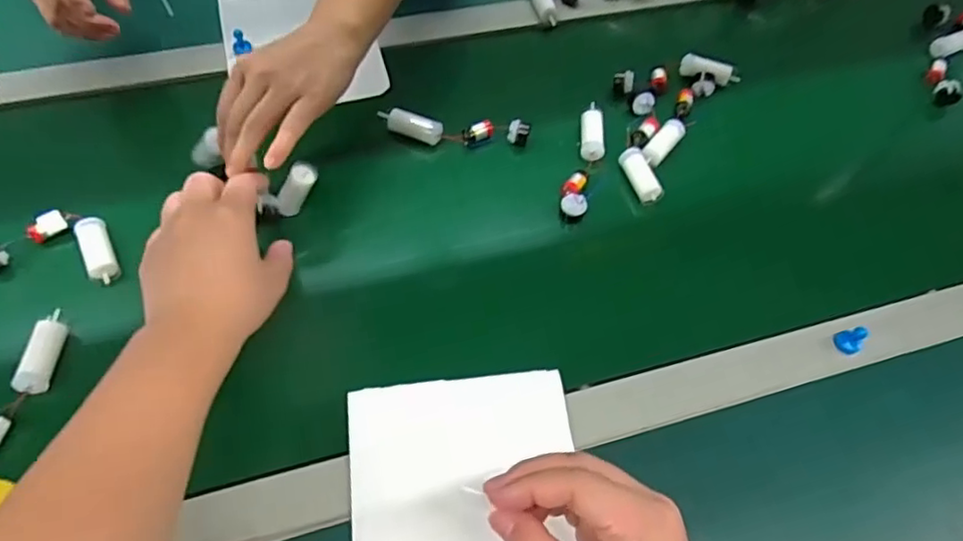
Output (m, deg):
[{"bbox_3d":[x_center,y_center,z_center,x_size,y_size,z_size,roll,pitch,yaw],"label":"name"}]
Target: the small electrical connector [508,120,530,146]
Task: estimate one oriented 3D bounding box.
[{"bbox_3d":[0.035,-0.128,0.579,0.019,0.023,0.013,9,64,6],"label":"small electrical connector"}]

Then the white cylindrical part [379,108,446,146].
[{"bbox_3d":[-0.067,-0.136,0.575,0.064,0.017,0.021,20,66,12],"label":"white cylindrical part"}]

